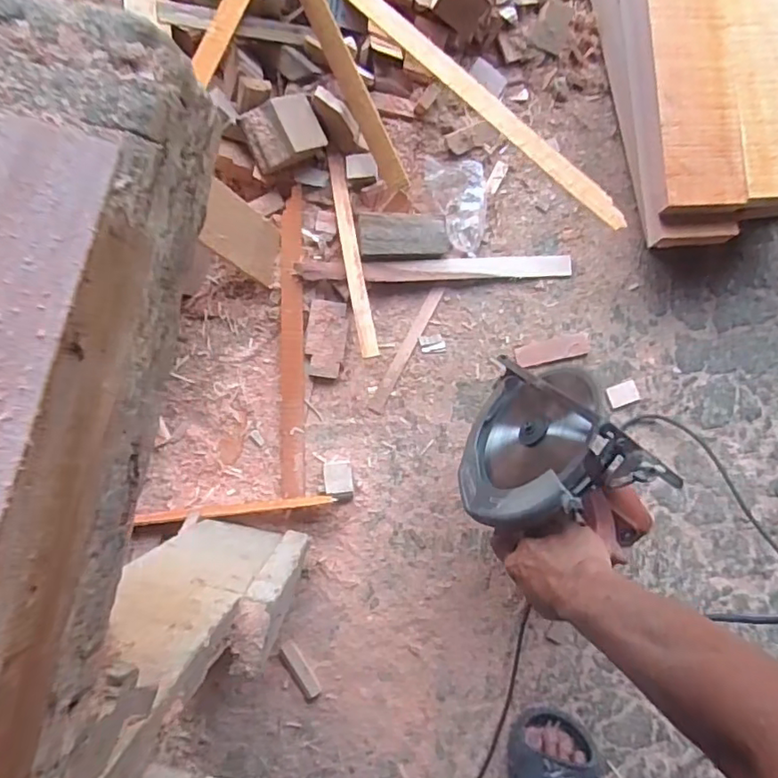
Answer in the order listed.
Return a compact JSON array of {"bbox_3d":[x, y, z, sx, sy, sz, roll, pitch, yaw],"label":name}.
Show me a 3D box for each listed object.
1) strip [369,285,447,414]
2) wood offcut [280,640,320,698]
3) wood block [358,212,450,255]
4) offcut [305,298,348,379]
[{"bbox_3d":[0.026,-0.060,0.858,0.020,0.004,0.208,27,85,3],"label":"strip"},{"bbox_3d":[-0.124,0.394,0.800,0.024,0.010,0.084,-30,84,-2],"label":"wood offcut"},{"bbox_3d":[0.022,-0.231,0.842,0.130,0.025,0.064,-2,84,1],"label":"wood block"},{"bbox_3d":[-0.093,-0.074,0.842,0.054,0.012,0.110,7,84,1],"label":"offcut"}]

